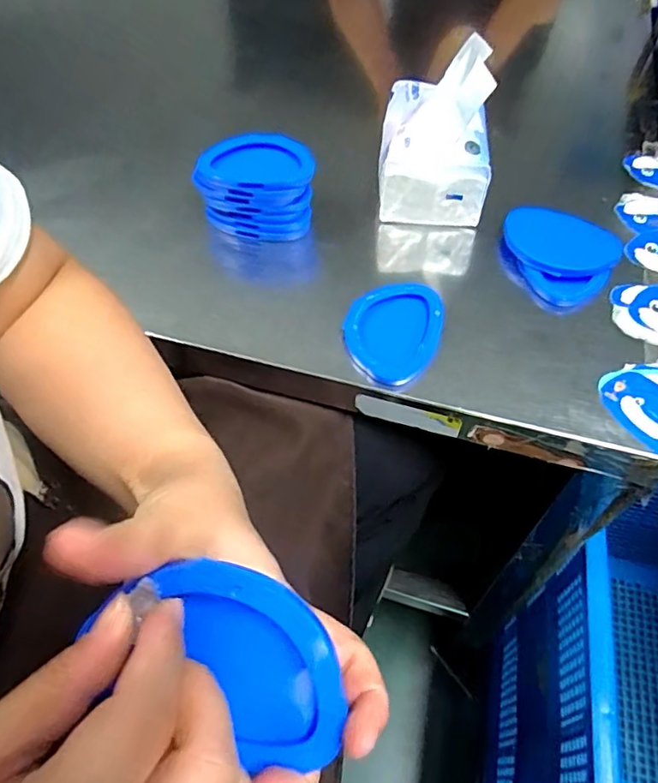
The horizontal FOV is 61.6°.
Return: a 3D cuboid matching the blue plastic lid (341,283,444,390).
[{"bbox_3d":[0.049,-0.048,0.428,0.072,0.013,0.098,17,56,14],"label":"blue plastic lid"}]

